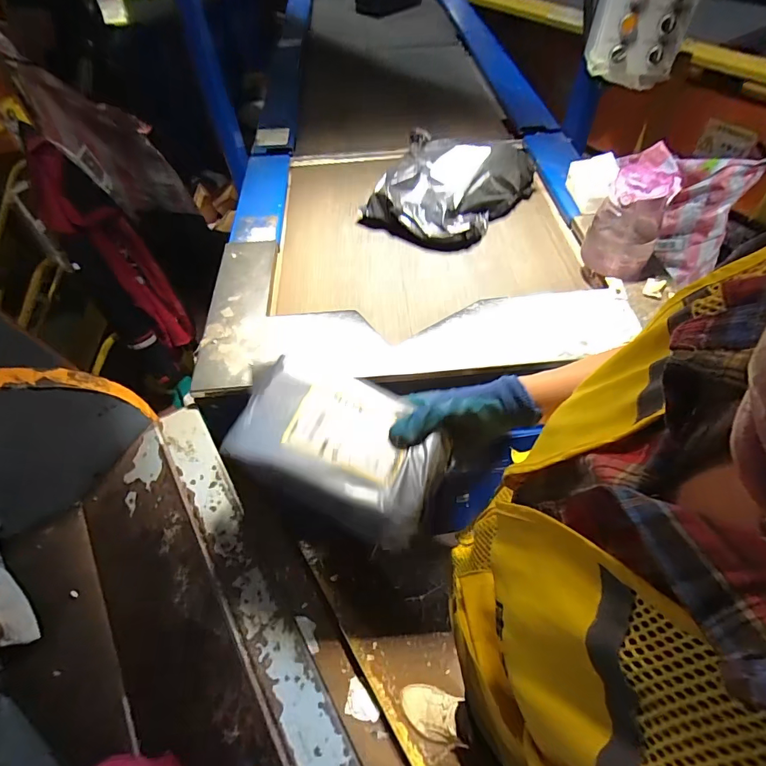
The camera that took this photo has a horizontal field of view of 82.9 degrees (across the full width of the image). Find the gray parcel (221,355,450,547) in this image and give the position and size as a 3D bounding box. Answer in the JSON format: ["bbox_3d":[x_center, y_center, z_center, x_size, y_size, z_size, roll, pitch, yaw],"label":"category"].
[{"bbox_3d":[-0.043,0.059,0.473,0.220,0.053,0.150,22,57,18],"label":"gray parcel"}]

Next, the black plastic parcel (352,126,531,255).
[{"bbox_3d":[0.147,-0.445,0.997,0.277,0.143,0.327,27,58,20],"label":"black plastic parcel"}]

